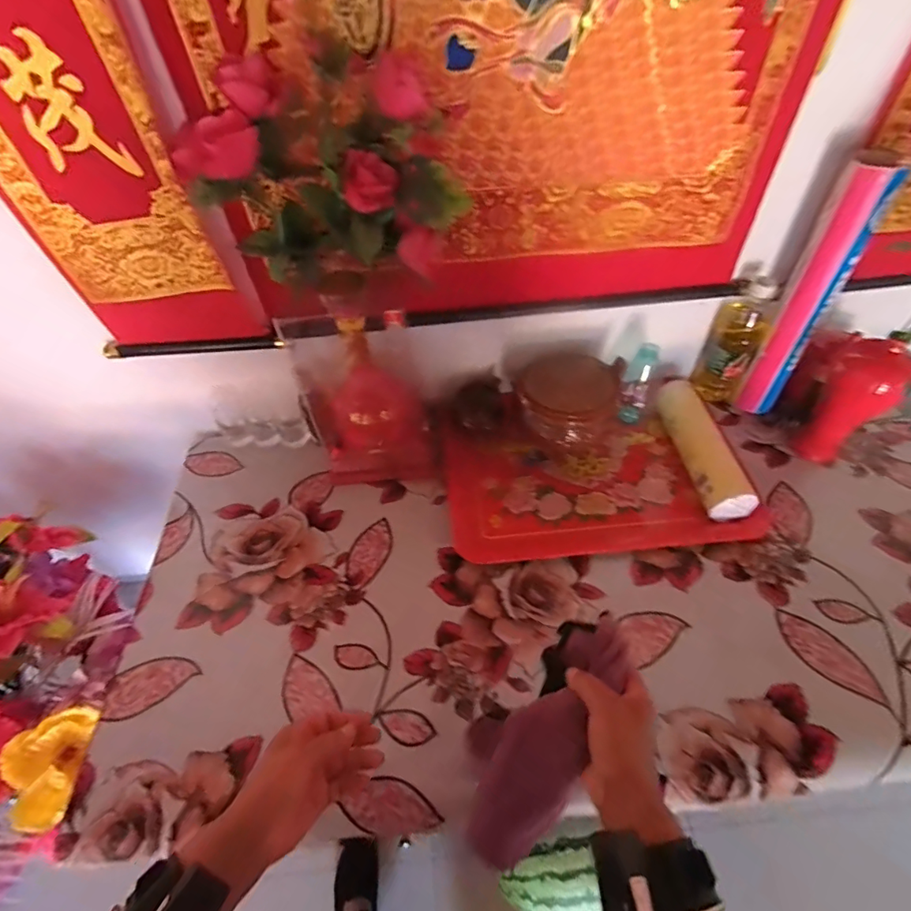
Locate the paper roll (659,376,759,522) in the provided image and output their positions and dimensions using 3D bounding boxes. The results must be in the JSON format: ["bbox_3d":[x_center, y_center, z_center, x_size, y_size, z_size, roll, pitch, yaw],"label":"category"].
[{"bbox_3d":[0.369,-0.011,0.740,0.062,0.074,0.230,-5,49,1],"label":"paper roll"}]

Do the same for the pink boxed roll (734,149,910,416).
[{"bbox_3d":[0.491,-0.210,0.689,0.064,0.359,0.066,28,58,27],"label":"pink boxed roll"}]

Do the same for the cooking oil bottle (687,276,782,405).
[{"bbox_3d":[0.437,-0.178,0.771,0.066,0.202,0.062,-3,49,3],"label":"cooking oil bottle"}]

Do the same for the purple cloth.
[{"bbox_3d":[0.080,0.249,0.423,0.063,0.066,0.229,28,80,27],"label":"purple cloth"}]

